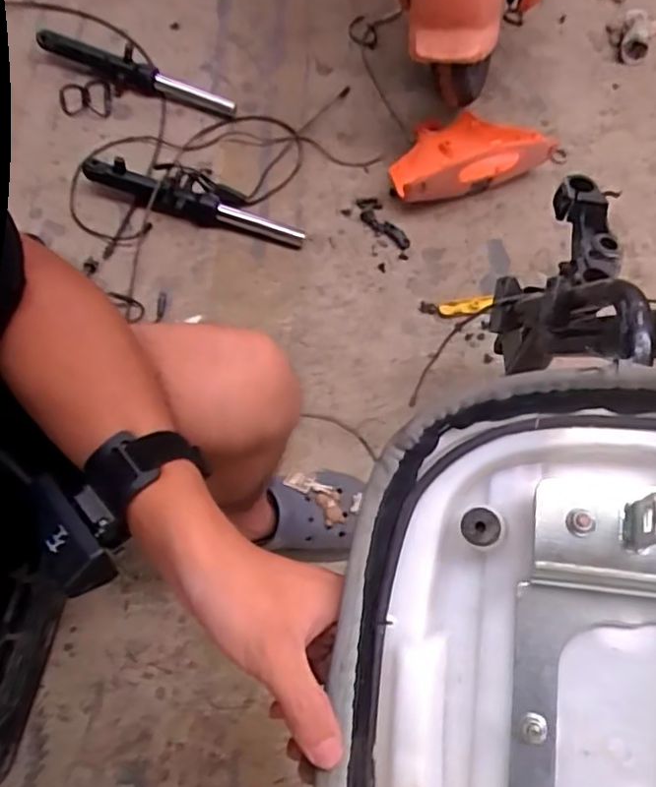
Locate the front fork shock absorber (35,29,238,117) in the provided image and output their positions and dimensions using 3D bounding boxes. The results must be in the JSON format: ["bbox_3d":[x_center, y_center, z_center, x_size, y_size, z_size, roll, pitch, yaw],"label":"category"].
[{"bbox_3d":[-0.338,-0.567,1.146,0.361,0.050,0.059,23,65,5],"label":"front fork shock absorber"}]

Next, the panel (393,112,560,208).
[{"bbox_3d":[0.224,-0.435,1.148,0.307,0.090,0.187,-31,72,-18],"label":"panel"}]

